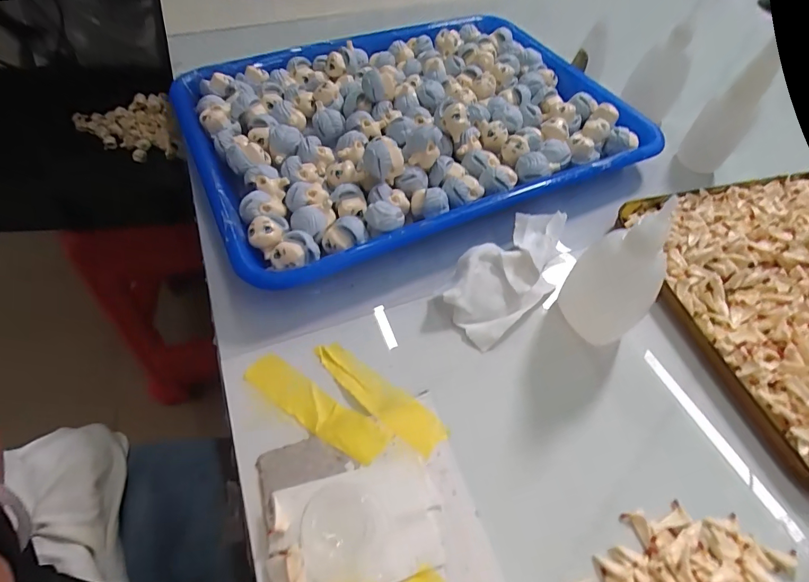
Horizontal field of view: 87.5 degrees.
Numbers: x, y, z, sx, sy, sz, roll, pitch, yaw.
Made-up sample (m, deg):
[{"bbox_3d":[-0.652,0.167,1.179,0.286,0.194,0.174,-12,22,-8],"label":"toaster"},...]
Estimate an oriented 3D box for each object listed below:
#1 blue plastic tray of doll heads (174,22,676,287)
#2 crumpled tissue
[{"bbox_3d":[0.005,-0.136,0.342,0.323,0.044,0.247,-22,59,-18],"label":"blue plastic tray of doll heads"},{"bbox_3d":[0.071,-0.014,0.264,0.107,0.026,0.046,-35,64,-25],"label":"crumpled tissue"}]

